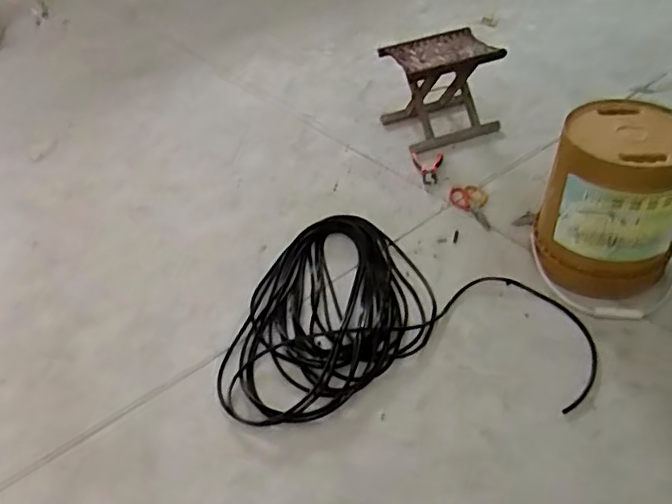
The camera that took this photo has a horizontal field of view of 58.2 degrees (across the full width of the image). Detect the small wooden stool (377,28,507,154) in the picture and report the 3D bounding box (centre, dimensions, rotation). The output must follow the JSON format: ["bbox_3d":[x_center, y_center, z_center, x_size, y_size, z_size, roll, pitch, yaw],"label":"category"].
[{"bbox_3d":[0.331,-0.507,1.885,0.304,0.316,0.276,-15,42,-9],"label":"small wooden stool"}]

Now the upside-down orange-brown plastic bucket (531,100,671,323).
[{"bbox_3d":[0.612,-0.091,1.331,0.296,0.363,0.295,-4,41,4],"label":"upside-down orange-brown plastic bucket"}]

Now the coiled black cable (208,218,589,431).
[{"bbox_3d":[0.146,0.122,1.414,0.796,0.044,0.582,-4,41,4],"label":"coiled black cable"}]

